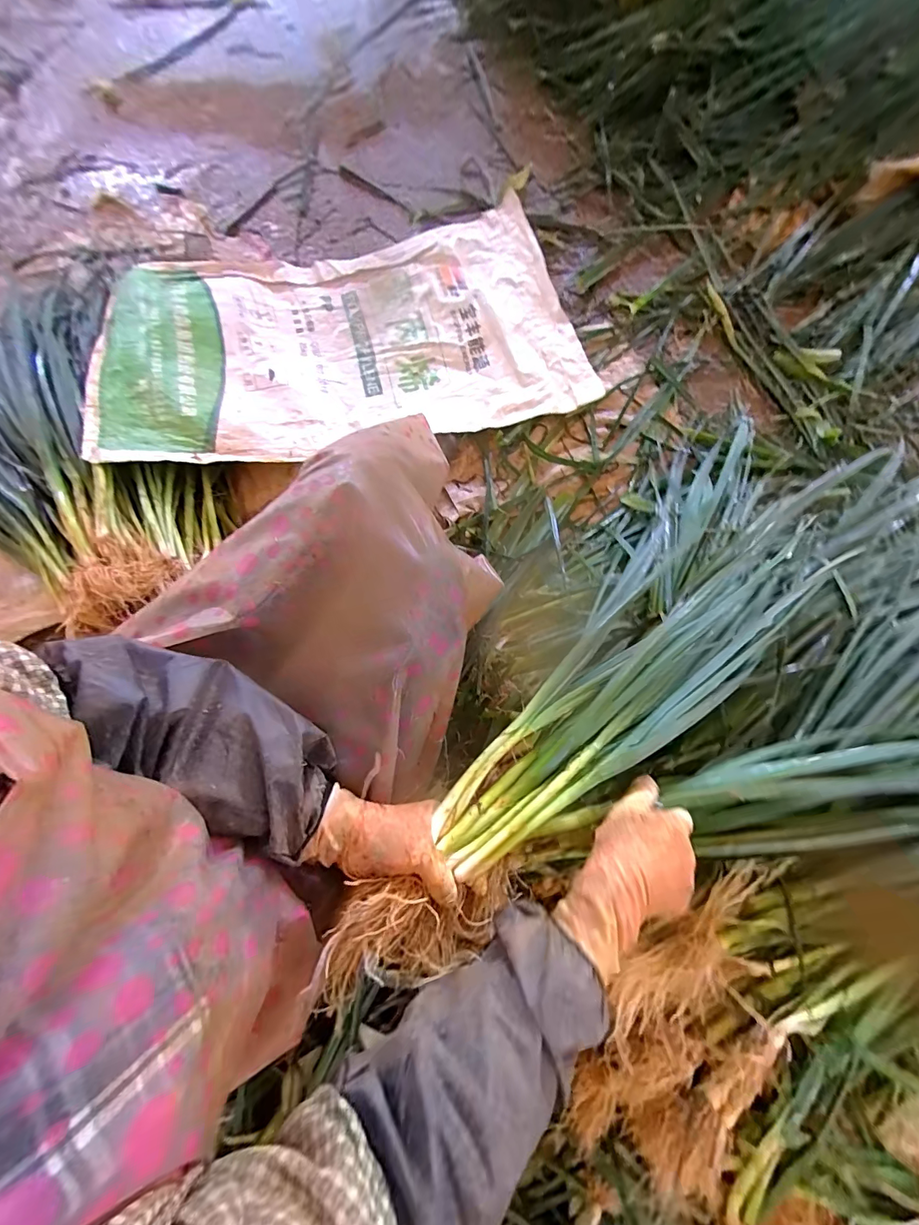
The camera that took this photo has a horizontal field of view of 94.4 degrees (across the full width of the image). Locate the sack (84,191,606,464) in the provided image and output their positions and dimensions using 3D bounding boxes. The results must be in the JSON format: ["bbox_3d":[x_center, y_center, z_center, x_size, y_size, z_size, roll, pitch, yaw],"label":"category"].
[{"bbox_3d":[-0.218,-0.552,0.799,0.868,0.173,0.513,-14,79,-3],"label":"sack"}]

